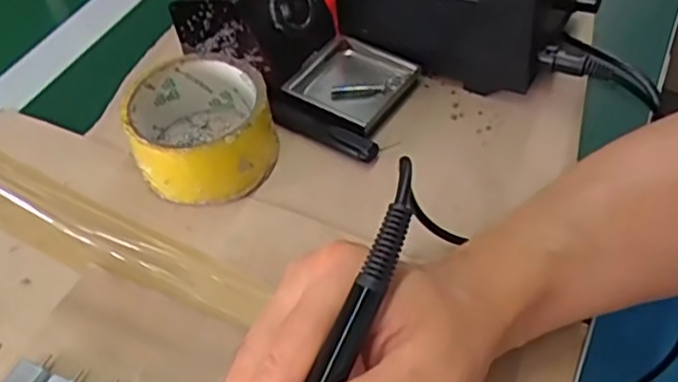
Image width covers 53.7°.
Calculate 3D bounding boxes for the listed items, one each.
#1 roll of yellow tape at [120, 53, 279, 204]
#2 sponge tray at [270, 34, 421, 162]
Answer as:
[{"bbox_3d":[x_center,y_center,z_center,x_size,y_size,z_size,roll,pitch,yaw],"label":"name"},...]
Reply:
[{"bbox_3d":[-0.083,-0.037,0.410,0.083,0.053,0.082,-2,50,3],"label":"roll of yellow tape"},{"bbox_3d":[0.005,-0.064,0.447,0.079,0.023,0.084,25,56,24],"label":"sponge tray"}]

